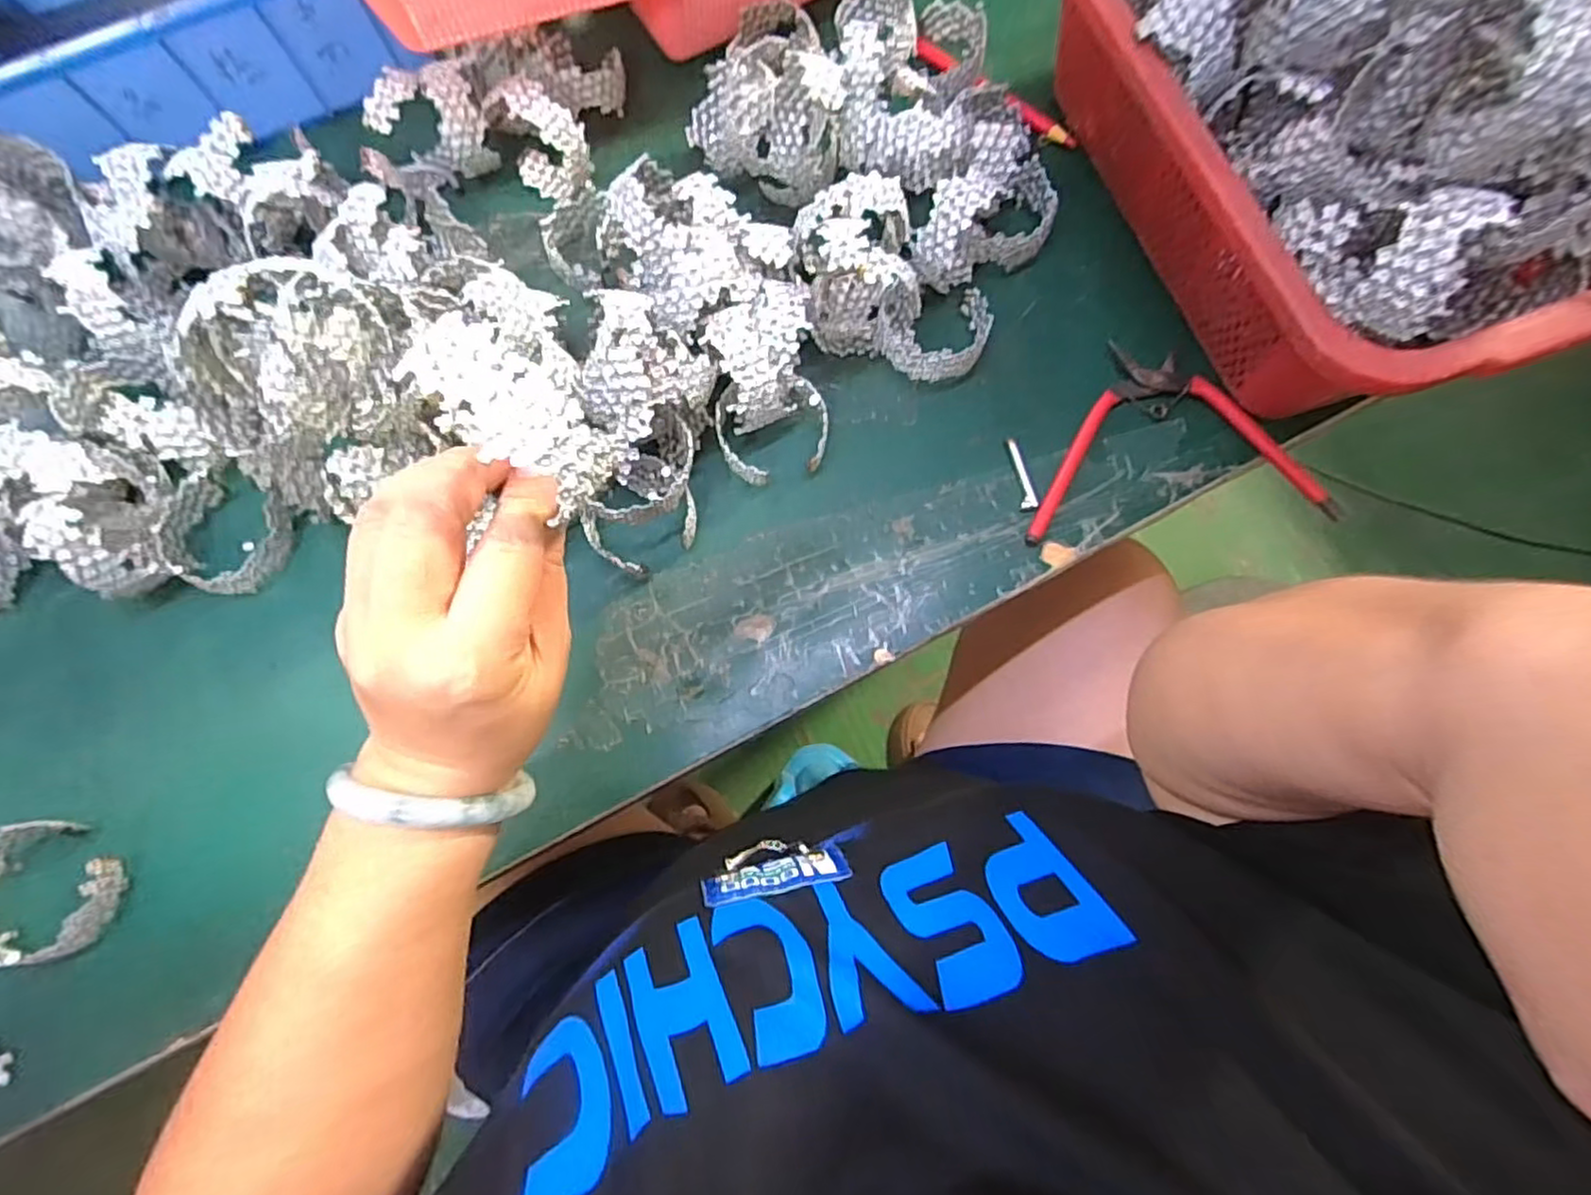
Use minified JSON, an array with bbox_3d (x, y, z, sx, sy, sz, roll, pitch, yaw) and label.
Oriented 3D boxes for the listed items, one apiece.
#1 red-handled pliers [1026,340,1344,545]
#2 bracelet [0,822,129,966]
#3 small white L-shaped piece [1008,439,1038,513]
[{"bbox_3d":[0.203,-0.090,0.387,0.161,0.012,0.108,-6,74,-2],"label":"red-handled pliers"},{"bbox_3d":[-0.355,0.137,0.328,0.061,0.033,0.061,0,76,1],"label":"bracelet"},{"bbox_3d":[0.126,-0.068,0.388,0.009,0.004,0.042,-6,74,-2],"label":"small white L-shaped piece"}]

